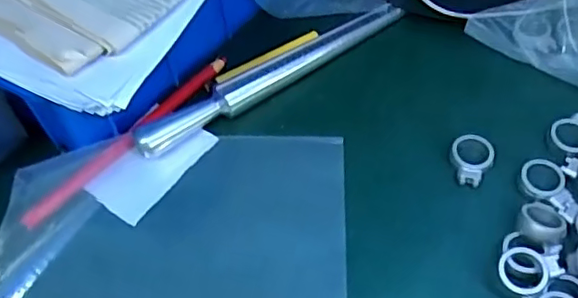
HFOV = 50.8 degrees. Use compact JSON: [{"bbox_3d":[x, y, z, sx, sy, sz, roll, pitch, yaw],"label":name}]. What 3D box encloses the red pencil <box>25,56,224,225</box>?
[{"bbox_3d":[-0.101,-0.010,0.397,0.013,0.010,0.170,31,62,23],"label":"red pencil"}]

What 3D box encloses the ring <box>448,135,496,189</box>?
[{"bbox_3d":[0.112,0.007,0.375,0.026,0.010,0.033,10,56,11],"label":"ring"}]

